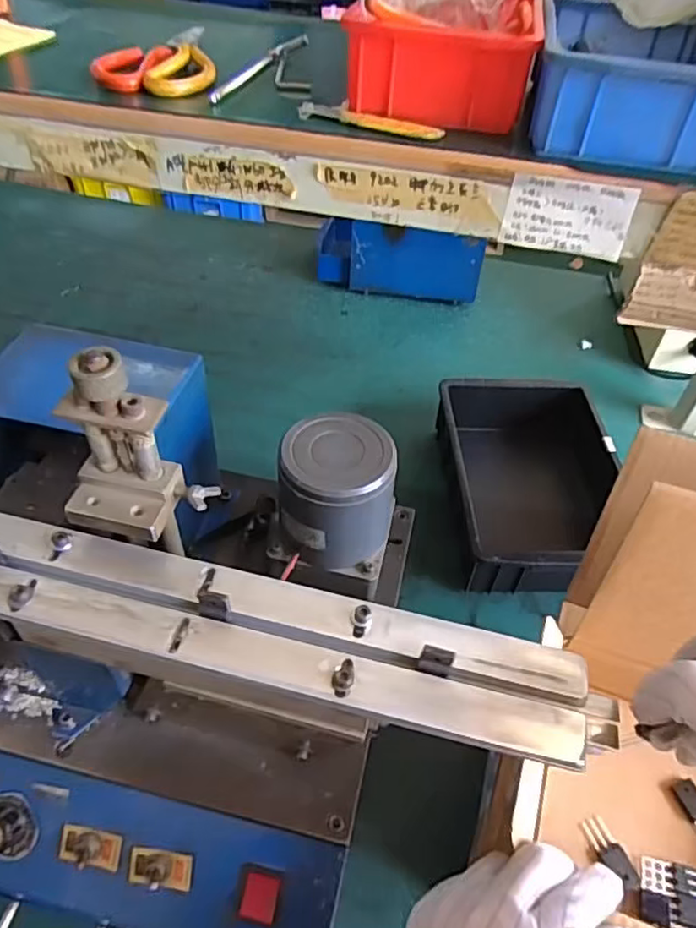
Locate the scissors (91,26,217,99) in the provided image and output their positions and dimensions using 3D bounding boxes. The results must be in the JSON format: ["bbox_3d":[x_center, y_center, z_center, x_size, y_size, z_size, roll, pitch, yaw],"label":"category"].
[{"bbox_3d":[-0.147,-0.332,0.505,0.084,0.014,0.147,3,47,-1],"label":"scissors"}]

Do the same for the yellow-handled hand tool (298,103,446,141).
[{"bbox_3d":[0.016,-0.240,0.432,0.106,0.008,0.016,22,50,16],"label":"yellow-handled hand tool"}]

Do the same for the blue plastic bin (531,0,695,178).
[{"bbox_3d":[0.203,-0.278,0.443,0.131,0.056,0.192,14,48,9],"label":"blue plastic bin"}]

